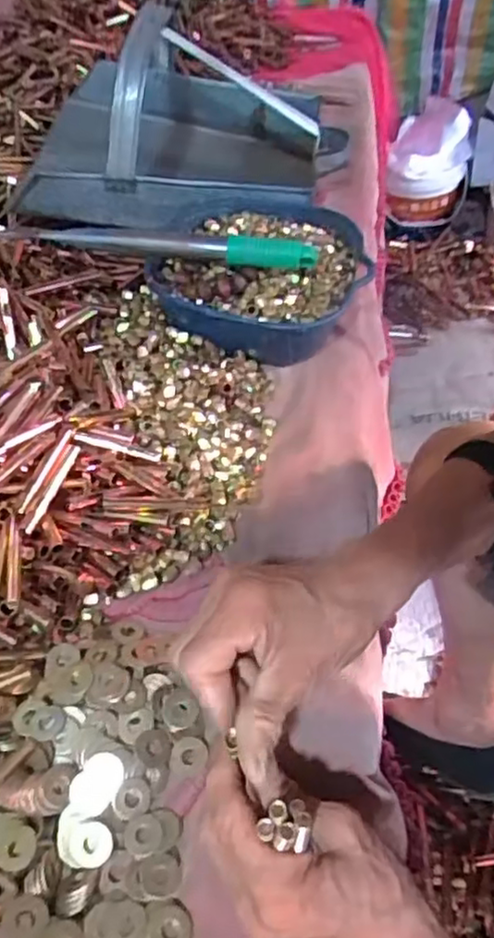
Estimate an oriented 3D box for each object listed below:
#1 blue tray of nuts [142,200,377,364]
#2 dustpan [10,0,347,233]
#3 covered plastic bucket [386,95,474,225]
[{"bbox_3d":[0.019,-0.211,0.727,0.225,0.094,0.235,11,51,12],"label":"blue tray of nuts"},{"bbox_3d":[-0.091,-0.471,0.872,0.409,0.201,0.368,1,49,8],"label":"dustpan"},{"bbox_3d":[0.459,-0.765,1.666,0.185,0.198,0.243,8,51,14],"label":"covered plastic bucket"}]

